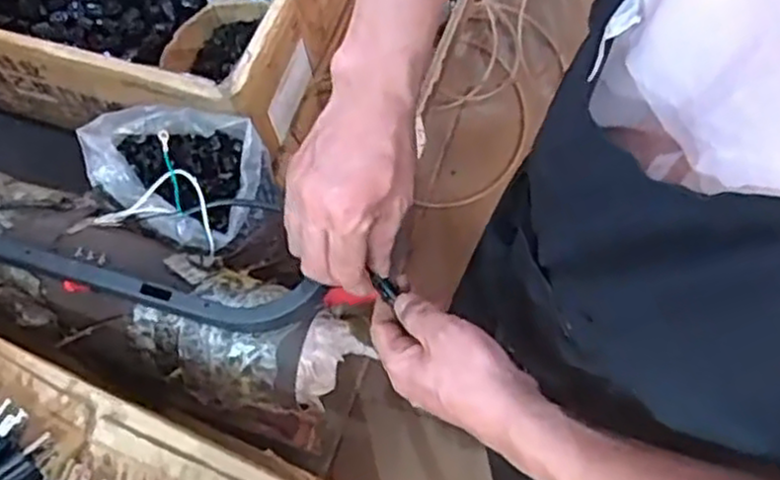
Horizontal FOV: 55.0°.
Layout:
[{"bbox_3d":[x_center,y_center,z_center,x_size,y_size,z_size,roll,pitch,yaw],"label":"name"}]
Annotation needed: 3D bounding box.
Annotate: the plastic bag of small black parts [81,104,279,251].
[{"bbox_3d":[-0.200,-0.070,0.731,0.181,0.078,0.129,34,73,16],"label":"plastic bag of small black parts"}]

